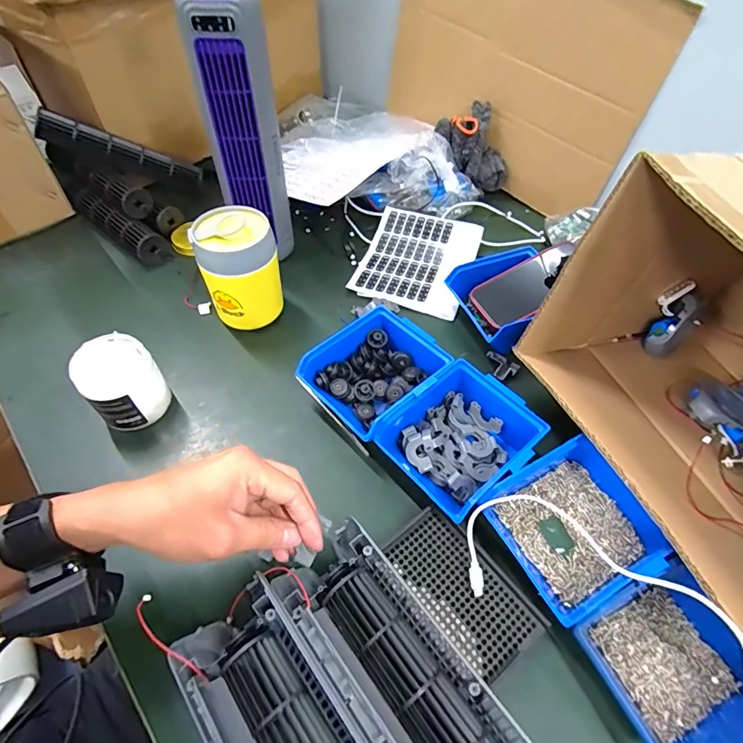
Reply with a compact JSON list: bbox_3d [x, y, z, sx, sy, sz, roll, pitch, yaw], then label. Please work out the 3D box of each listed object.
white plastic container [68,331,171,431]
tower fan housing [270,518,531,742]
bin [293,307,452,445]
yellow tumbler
[{"bbox_3d":[-0.265,0.018,0.486,0.071,0.098,0.070,1,53,-1],"label":"white plastic container"},{"bbox_3d":[0.047,0.243,0.306,0.093,0.055,0.293,-33,59,-23],"label":"tower fan housing"},{"bbox_3d":[0.013,0.001,0.515,0.159,0.073,0.120,-36,62,-25],"label":"bin"},{"bbox_3d":[-0.166,-0.120,0.553,0.094,0.141,0.087,-25,57,-19],"label":"yellow tumbler"}]

